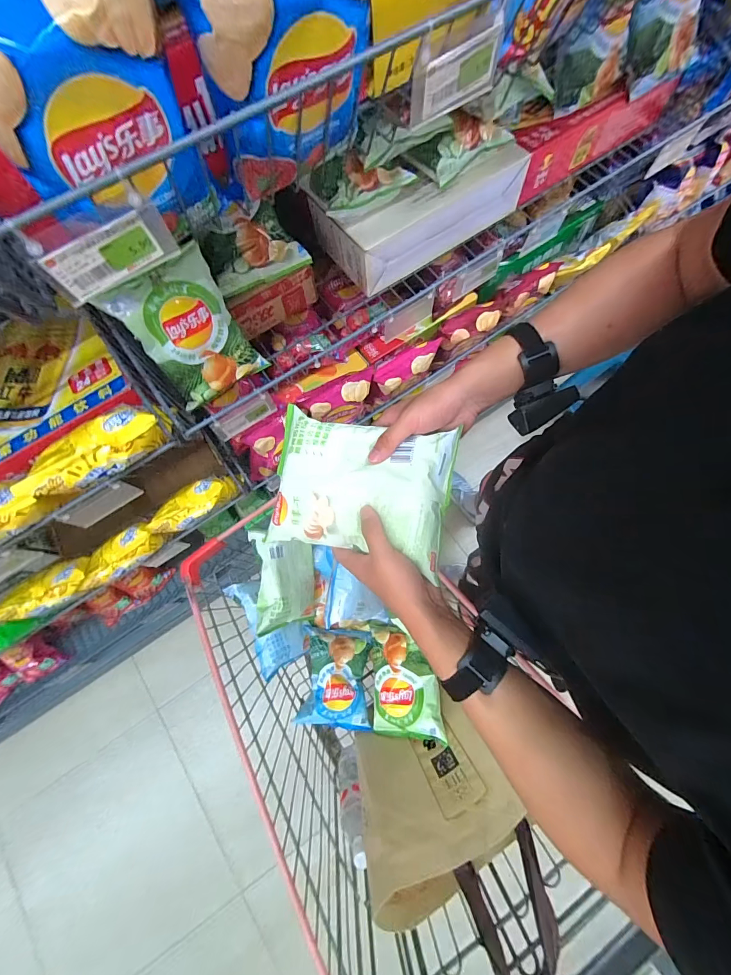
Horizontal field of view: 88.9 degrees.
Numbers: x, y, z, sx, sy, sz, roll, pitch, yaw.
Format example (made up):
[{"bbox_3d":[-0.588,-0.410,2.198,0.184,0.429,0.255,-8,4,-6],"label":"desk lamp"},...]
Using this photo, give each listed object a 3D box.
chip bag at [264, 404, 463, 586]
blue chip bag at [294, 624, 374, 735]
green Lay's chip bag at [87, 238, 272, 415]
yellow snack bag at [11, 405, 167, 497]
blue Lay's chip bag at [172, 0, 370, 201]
[{"bbox_3d":[-0.009,0.000,0.416,0.199,0.055,0.145,9,84,16],"label":"chip bag"},{"bbox_3d":[-0.060,0.395,0.772,0.136,0.077,0.182,4,75,3],"label":"blue chip bag"},{"bbox_3d":[-0.263,-0.235,0.572,0.145,0.194,0.034,-37,45,-7],"label":"green Lay's chip bag"},{"bbox_3d":[-0.340,-0.048,0.477,0.175,0.057,0.062,-31,76,-6],"label":"yellow snack bag"},{"bbox_3d":[-0.061,-0.328,0.286,0.151,0.171,0.055,-34,76,-7],"label":"blue Lay's chip bag"}]

